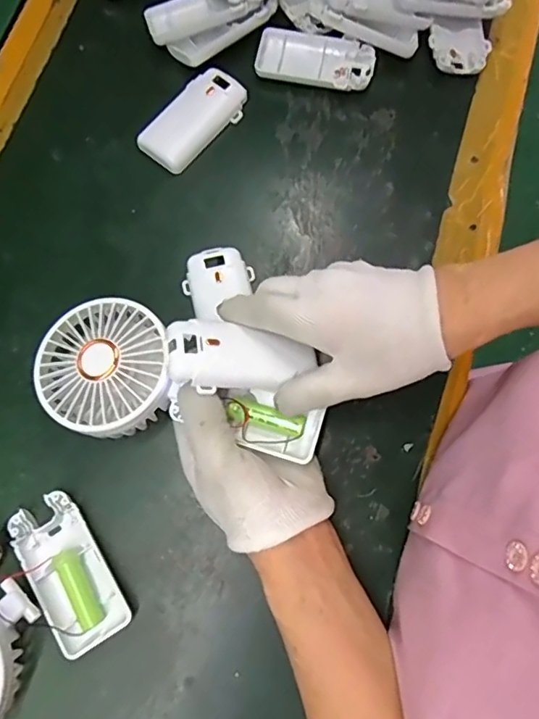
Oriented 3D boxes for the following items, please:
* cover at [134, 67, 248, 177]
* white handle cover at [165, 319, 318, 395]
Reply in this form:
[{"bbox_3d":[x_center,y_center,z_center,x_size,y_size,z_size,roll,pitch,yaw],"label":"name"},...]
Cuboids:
[{"bbox_3d":[-0.061,-0.194,0.434,0.047,0.014,0.092,37,78,8],"label":"cover"},{"bbox_3d":[-0.017,-0.002,0.328,0.088,0.016,0.041,7,75,-10],"label":"white handle cover"}]

